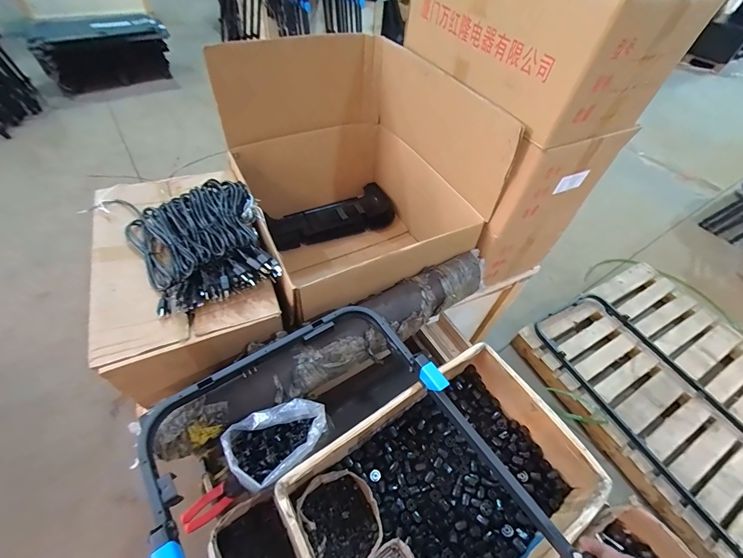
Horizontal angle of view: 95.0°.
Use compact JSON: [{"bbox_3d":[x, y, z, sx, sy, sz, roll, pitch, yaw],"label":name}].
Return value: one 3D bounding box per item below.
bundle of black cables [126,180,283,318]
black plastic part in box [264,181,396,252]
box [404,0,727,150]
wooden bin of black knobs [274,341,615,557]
[{"bbox_3d":[-0.391,-0.080,0.776,0.284,0.085,0.313,-18,55,-20],"label":"bundle of black cables"},{"bbox_3d":[-0.122,-0.232,1.223,0.431,0.074,0.186,-14,54,-17],"label":"black plastic part in box"},{"bbox_3d":[0.359,-0.570,0.775,0.327,0.232,0.531,-23,56,-23],"label":"box"},{"bbox_3d":[0.141,0.397,0.648,0.529,0.145,0.341,-26,58,-24],"label":"wooden bin of black knobs"}]

